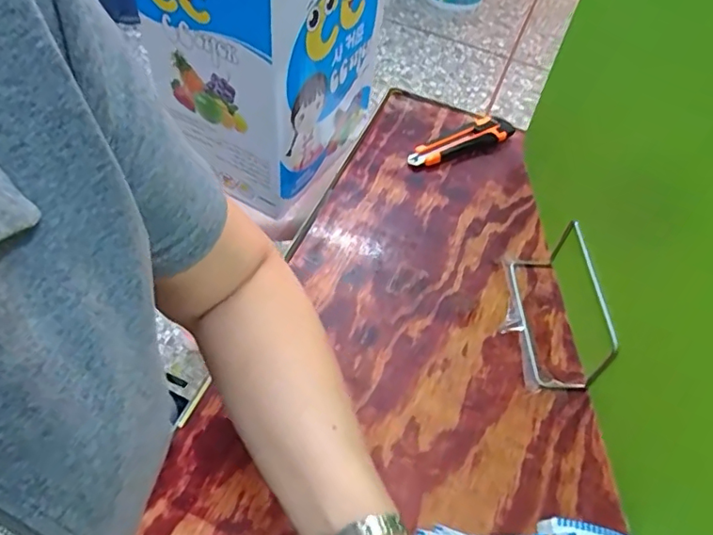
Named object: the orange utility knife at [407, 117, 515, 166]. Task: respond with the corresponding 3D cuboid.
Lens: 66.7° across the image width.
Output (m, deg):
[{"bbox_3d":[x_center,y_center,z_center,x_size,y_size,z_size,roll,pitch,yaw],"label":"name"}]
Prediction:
[{"bbox_3d":[0.136,-0.167,0.713,0.150,0.025,0.042,-19,57,-19],"label":"orange utility knife"}]

